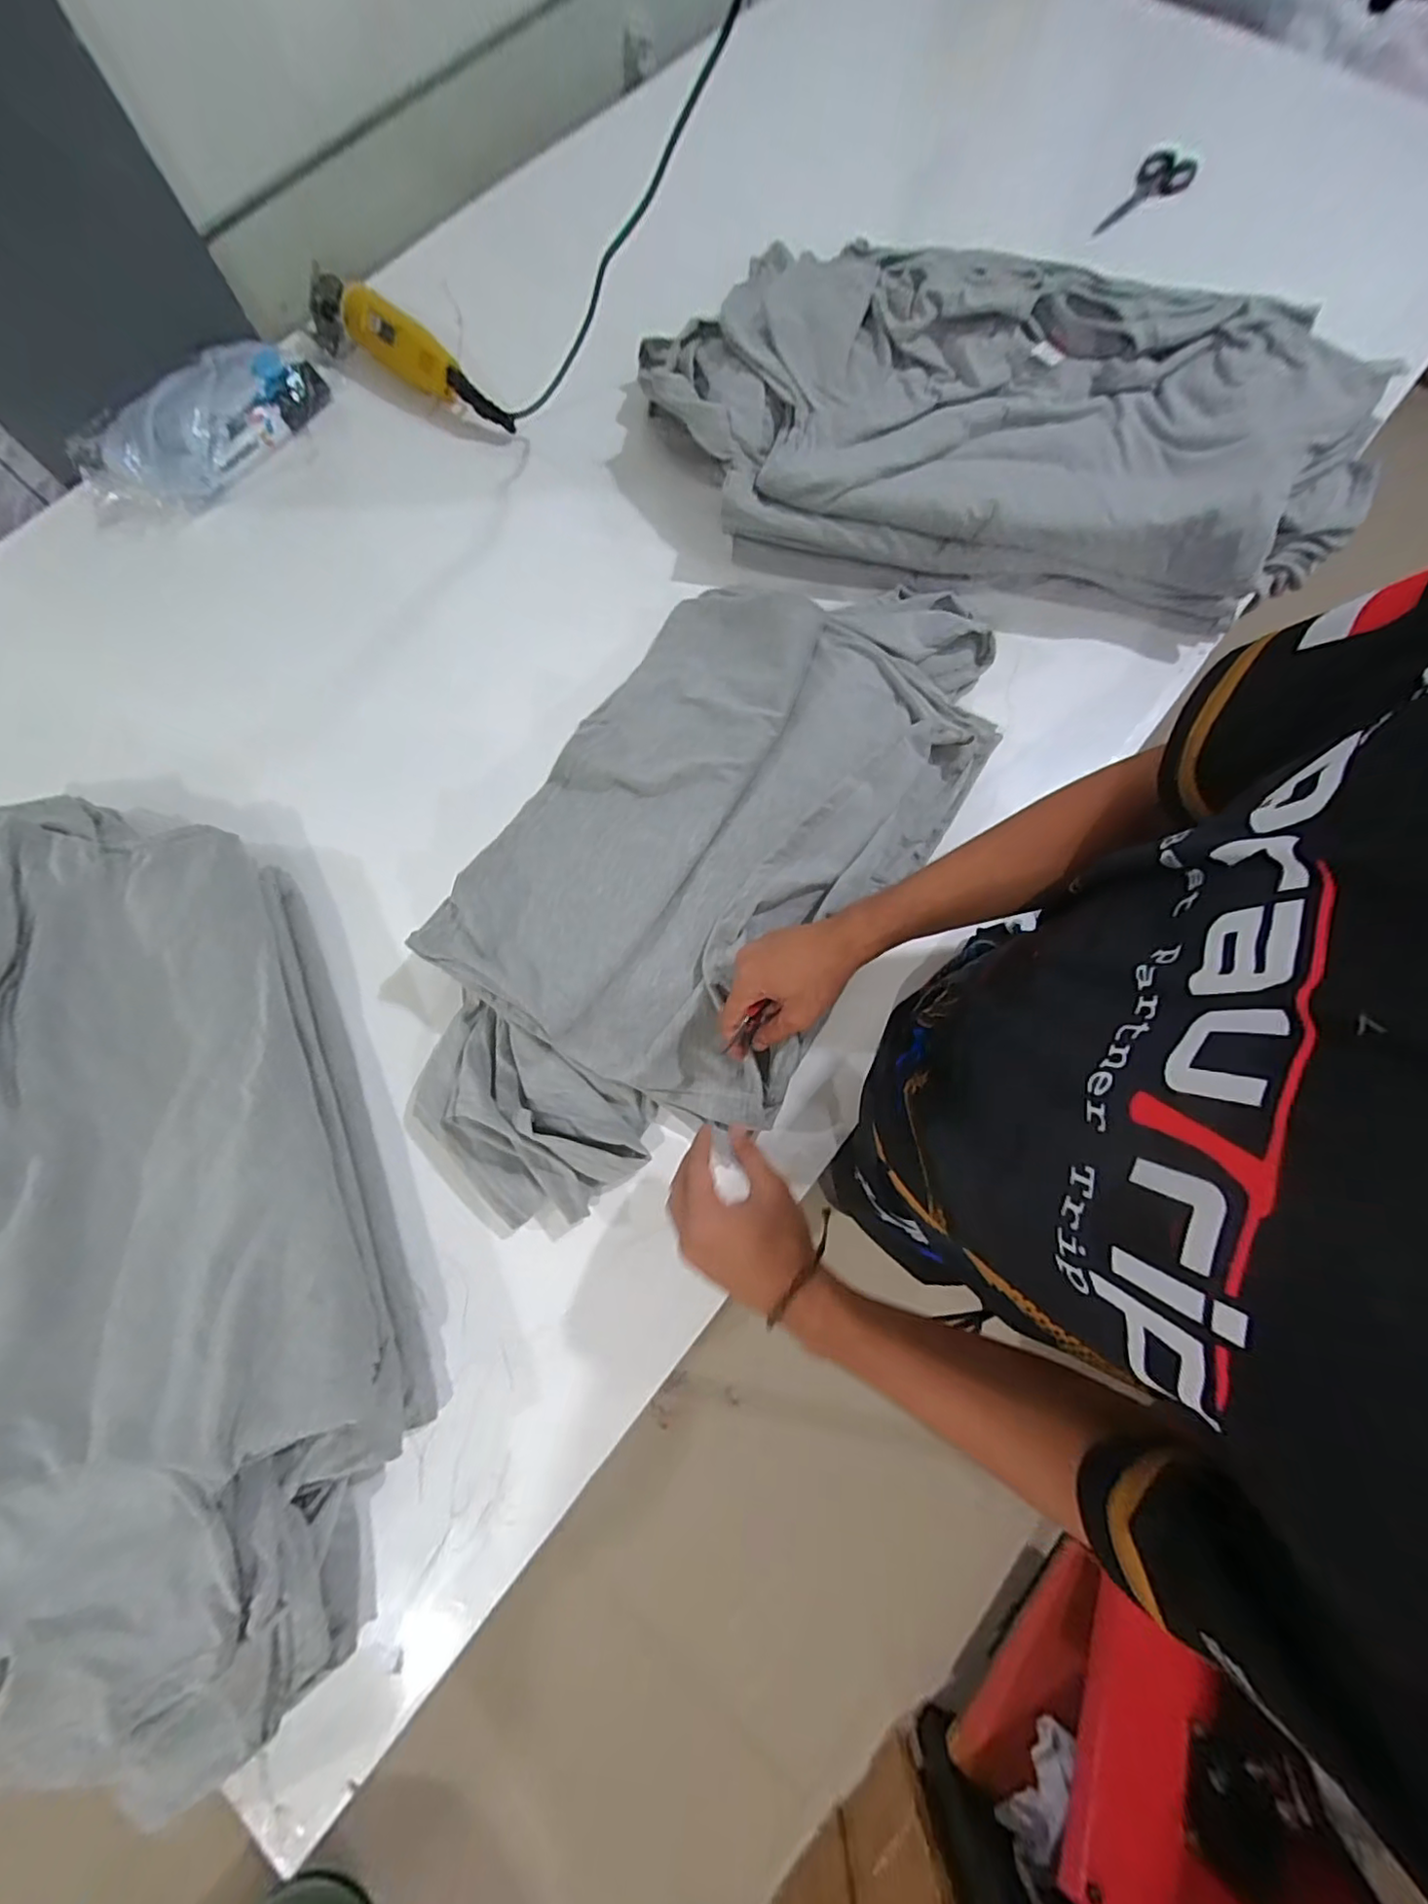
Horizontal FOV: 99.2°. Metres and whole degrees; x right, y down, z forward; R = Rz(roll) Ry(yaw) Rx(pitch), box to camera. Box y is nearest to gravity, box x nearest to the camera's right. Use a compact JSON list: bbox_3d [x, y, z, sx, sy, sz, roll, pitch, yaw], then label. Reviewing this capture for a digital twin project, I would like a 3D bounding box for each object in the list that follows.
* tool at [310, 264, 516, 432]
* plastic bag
[{"bbox_3d":[-0.385,-0.755,0.767,0.328,0.057,0.068,32,78,9],"label":"tool"},{"bbox_3d":[-0.617,-0.654,0.745,0.344,0.059,0.157,-40,78,-9],"label":"plastic bag"}]

